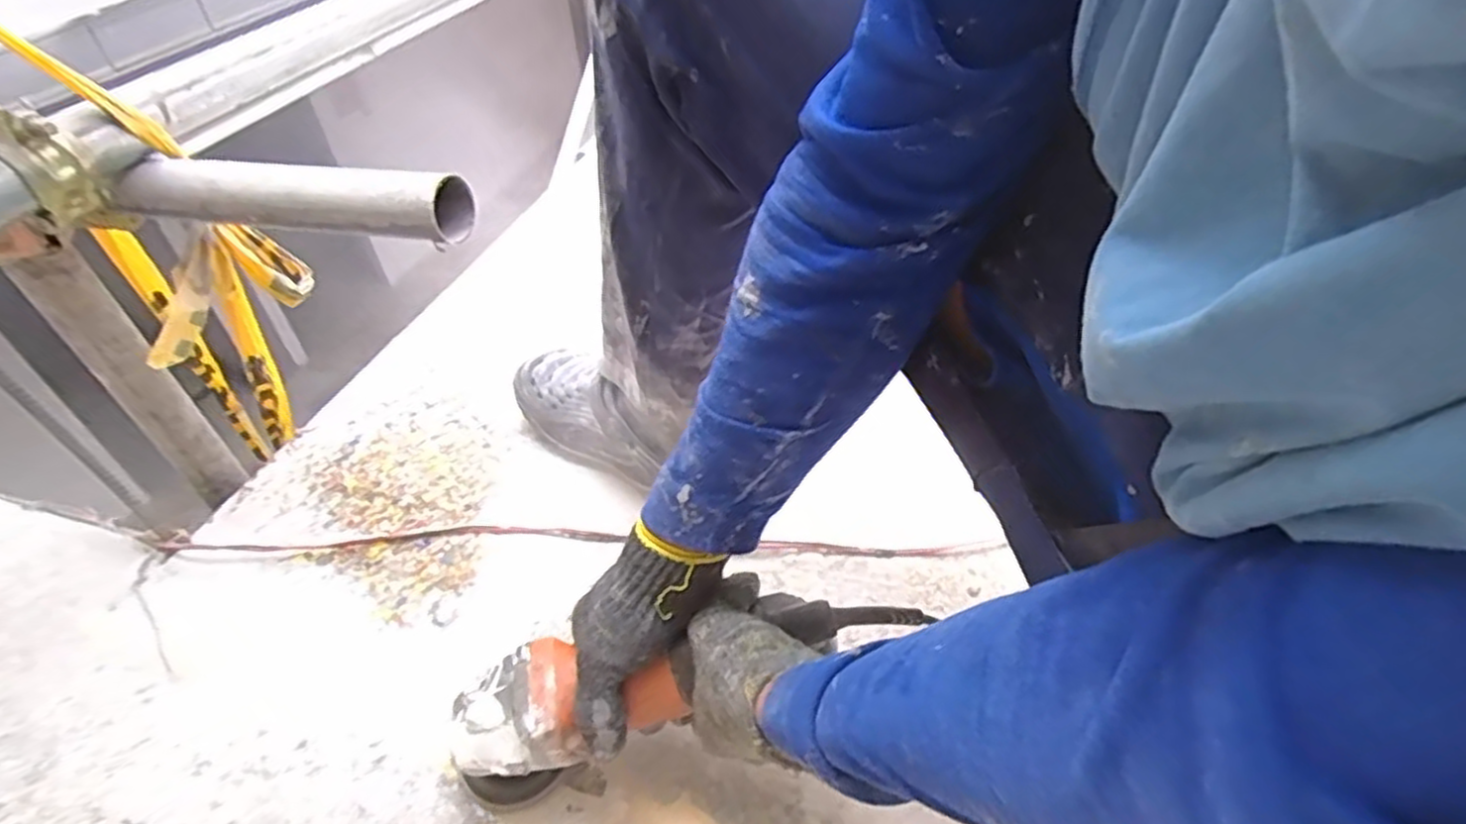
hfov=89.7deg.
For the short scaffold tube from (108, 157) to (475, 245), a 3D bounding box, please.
[{"bbox_3d":[-0.340,-0.162,0.555,0.293,0.042,0.047,5,43,12],"label":"short scaffold tube"}]

